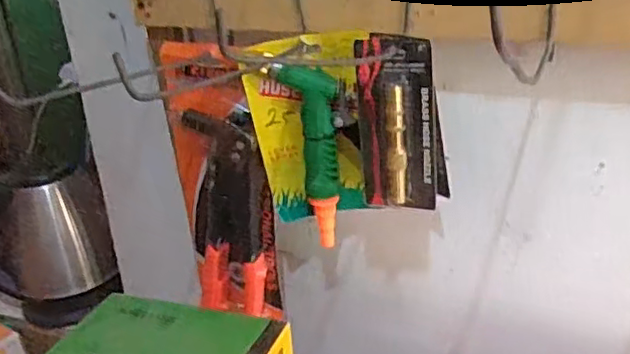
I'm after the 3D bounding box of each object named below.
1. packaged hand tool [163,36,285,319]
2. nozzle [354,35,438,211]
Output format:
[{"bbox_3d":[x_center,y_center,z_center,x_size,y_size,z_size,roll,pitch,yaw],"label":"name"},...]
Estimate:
[{"bbox_3d":[-0.091,0.013,0.636,0.107,0.284,0.035,8,30,27],"label":"packaged hand tool"},{"bbox_3d":[0.064,-0.040,0.510,0.060,0.132,0.021,5,25,25],"label":"nozzle"}]

